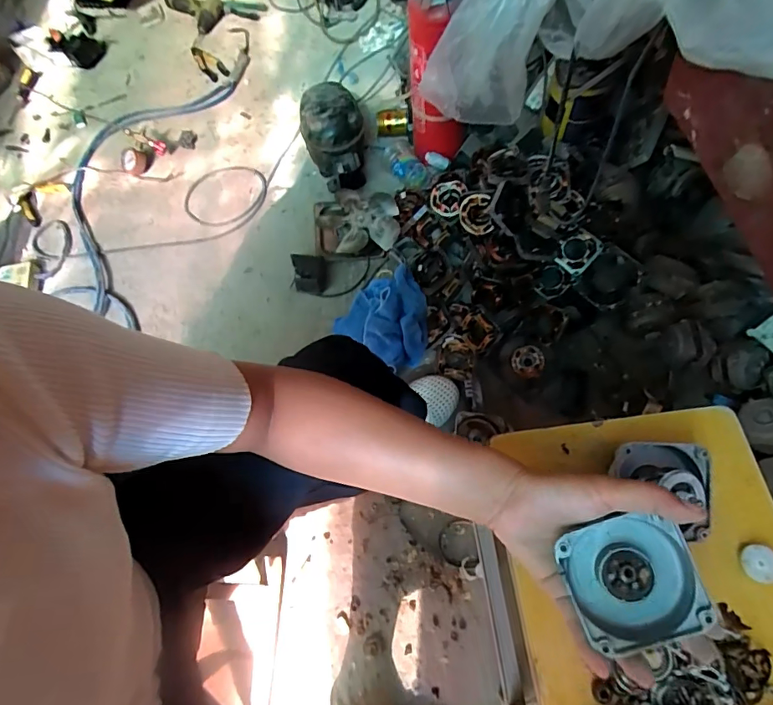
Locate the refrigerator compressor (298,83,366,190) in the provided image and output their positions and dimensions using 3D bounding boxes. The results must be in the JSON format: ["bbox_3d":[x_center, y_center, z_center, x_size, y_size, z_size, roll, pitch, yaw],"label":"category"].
[{"bbox_3d":[-0.123,-0.504,1.121,0.141,0.171,0.143,-11,64,-2],"label":"refrigerator compressor"}]

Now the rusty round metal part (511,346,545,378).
[{"bbox_3d":[0.278,0.021,0.928,0.061,0.040,0.056,16,66,11],"label":"rusty round metal part"}]

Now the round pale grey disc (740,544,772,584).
[{"bbox_3d":[0.307,0.173,0.385,0.027,0.006,0.028,-16,63,19],"label":"round pale grey disc"}]

